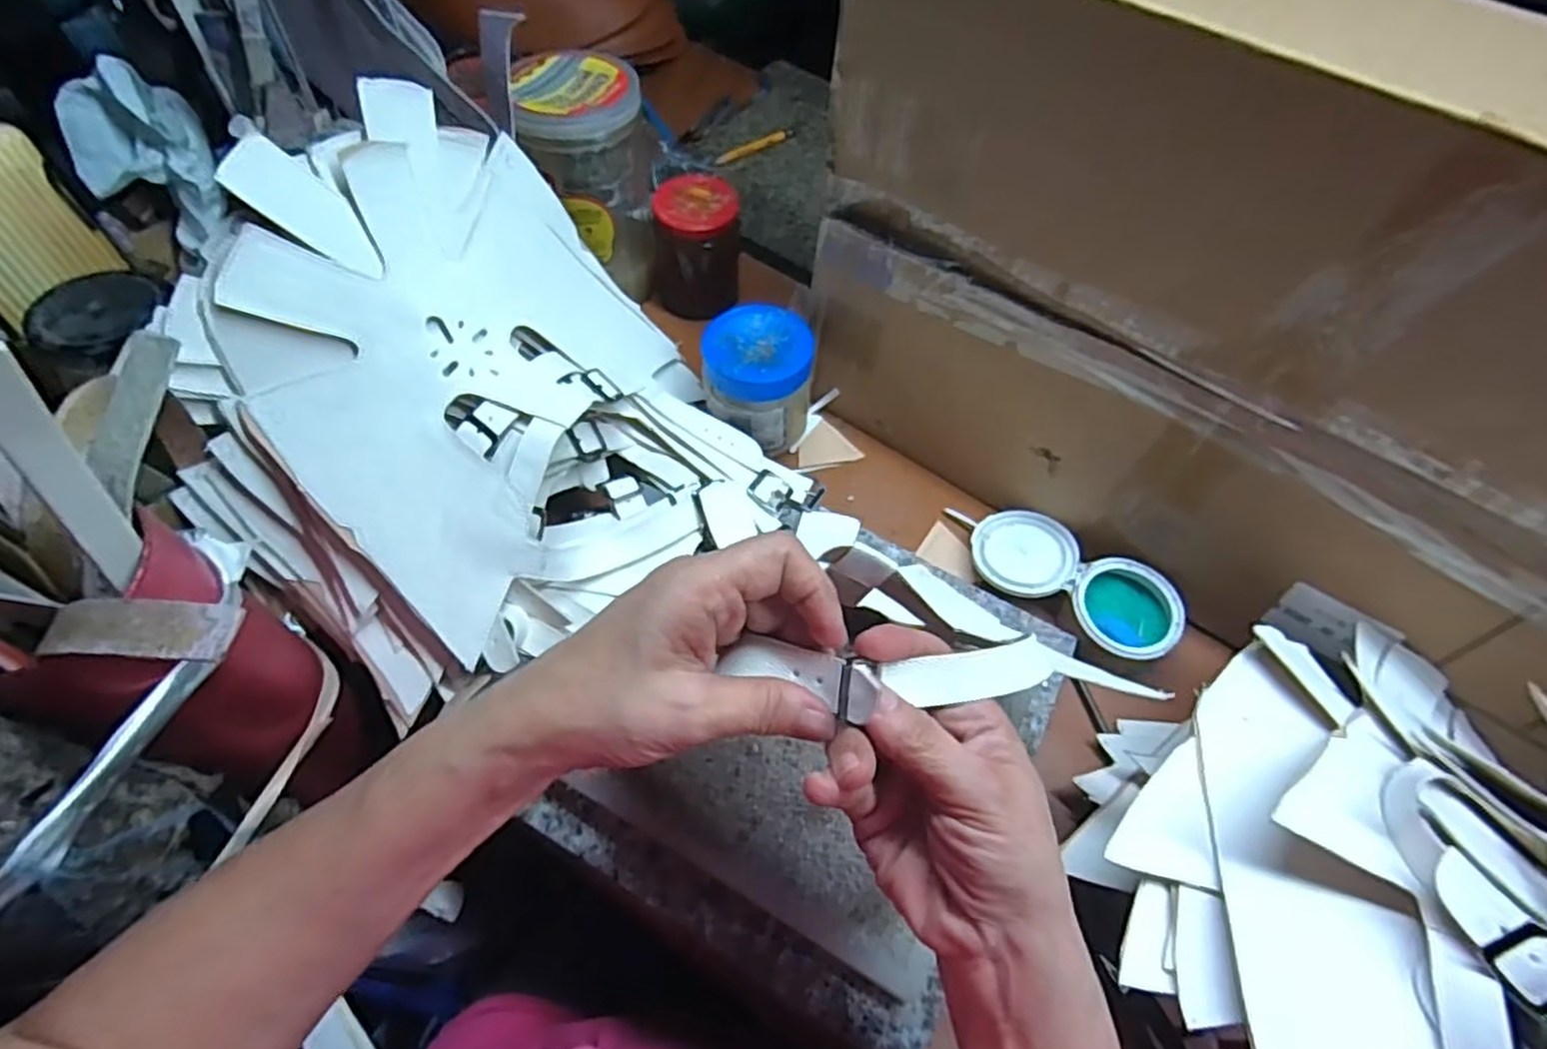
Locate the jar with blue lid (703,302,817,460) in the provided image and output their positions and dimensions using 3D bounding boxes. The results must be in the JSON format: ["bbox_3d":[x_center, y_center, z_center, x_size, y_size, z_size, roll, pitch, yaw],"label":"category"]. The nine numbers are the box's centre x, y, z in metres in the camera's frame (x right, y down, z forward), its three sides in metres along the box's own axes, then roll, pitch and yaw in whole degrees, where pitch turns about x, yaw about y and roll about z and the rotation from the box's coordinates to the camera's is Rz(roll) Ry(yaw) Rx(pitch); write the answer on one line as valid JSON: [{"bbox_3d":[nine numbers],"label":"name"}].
[{"bbox_3d":[-0.011,-0.100,0.522,0.073,0.071,0.077,2,59,-3],"label":"jar with blue lid"}]

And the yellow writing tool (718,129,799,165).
[{"bbox_3d":[-0.017,-0.364,0.715,0.085,0.013,0.011,-23,63,-16],"label":"yellow writing tool"}]

